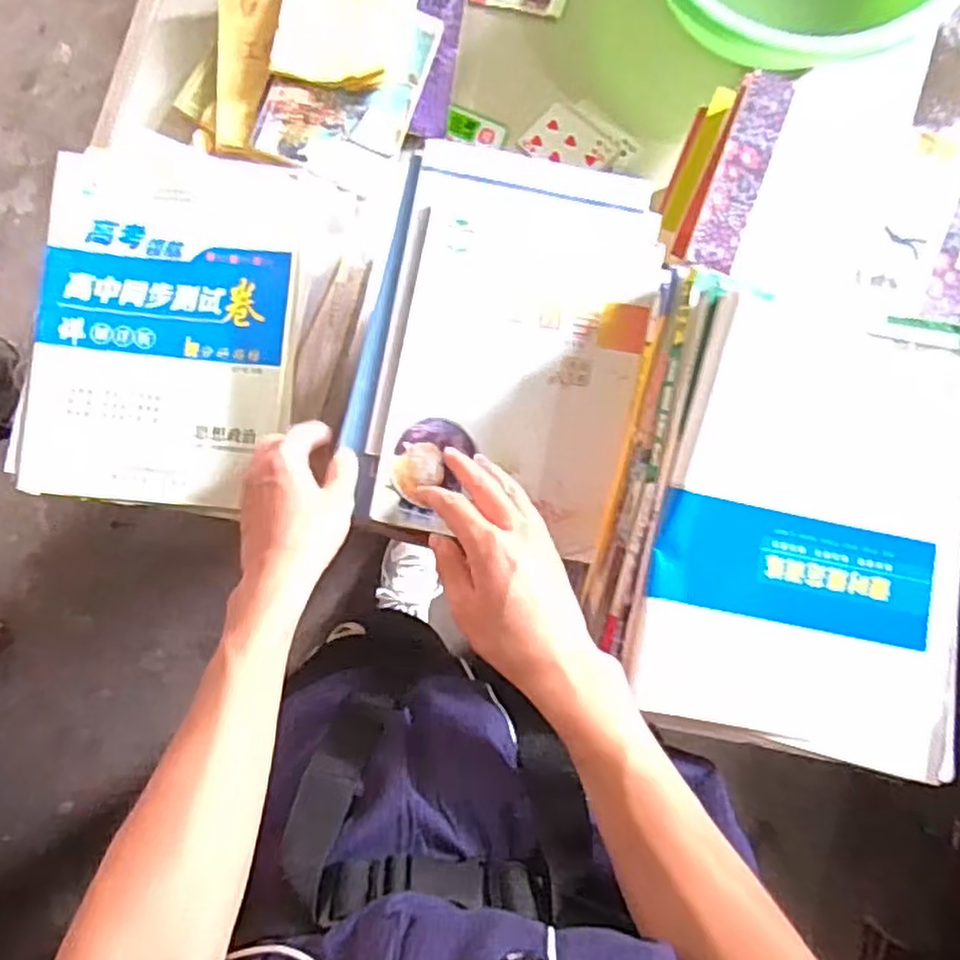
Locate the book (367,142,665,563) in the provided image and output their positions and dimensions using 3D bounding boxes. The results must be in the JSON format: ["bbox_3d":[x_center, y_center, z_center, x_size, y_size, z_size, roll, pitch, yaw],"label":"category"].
[{"bbox_3d":[0.027,-0.106,0.561,0.192,0.023,0.299,11,89,0],"label":"book"}]

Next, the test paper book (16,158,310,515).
[{"bbox_3d":[-0.266,-0.125,0.611,0.206,0.024,0.285,5,89,0],"label":"test paper book"}]

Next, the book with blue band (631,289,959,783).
[{"bbox_3d":[0.230,0.032,0.488,0.207,0.034,0.292,14,89,0],"label":"book with blue band"}]

